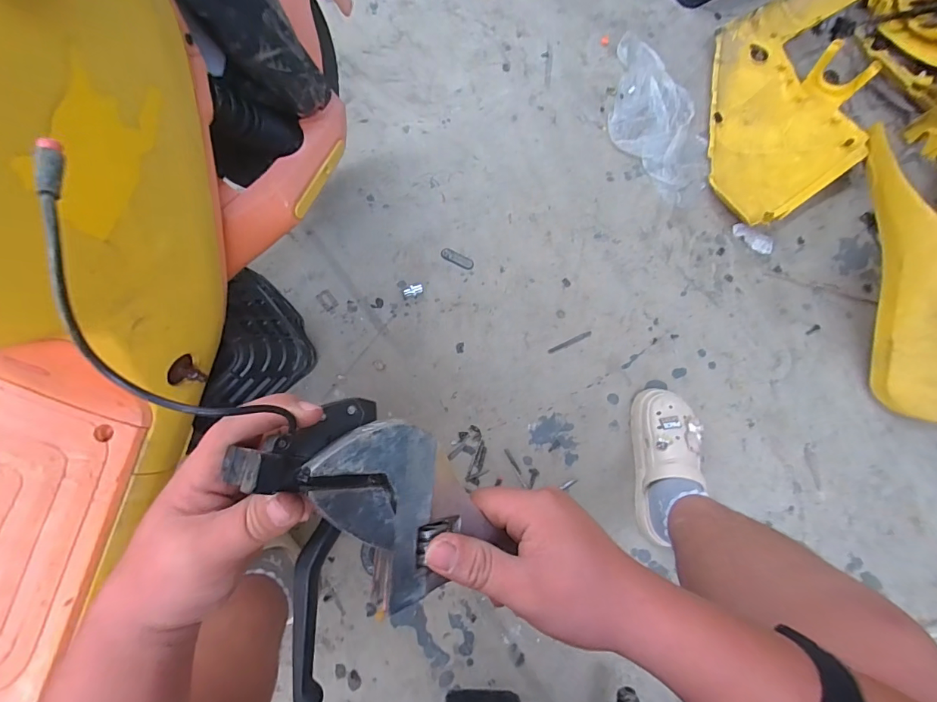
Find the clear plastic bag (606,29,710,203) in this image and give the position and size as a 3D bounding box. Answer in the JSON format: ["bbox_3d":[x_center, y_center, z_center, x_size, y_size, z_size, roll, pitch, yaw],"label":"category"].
[{"bbox_3d":[0.414,-0.527,0.980,0.185,0.021,0.429,-6,78,-3],"label":"clear plastic bag"}]

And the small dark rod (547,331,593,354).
[{"bbox_3d":[0.200,-0.017,0.860,0.095,0.004,0.011,-25,79,-7],"label":"small dark rod"}]

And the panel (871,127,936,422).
[{"bbox_3d":[0.885,-0.163,0.808,0.259,0.203,0.566,1,78,-3],"label":"panel"}]

